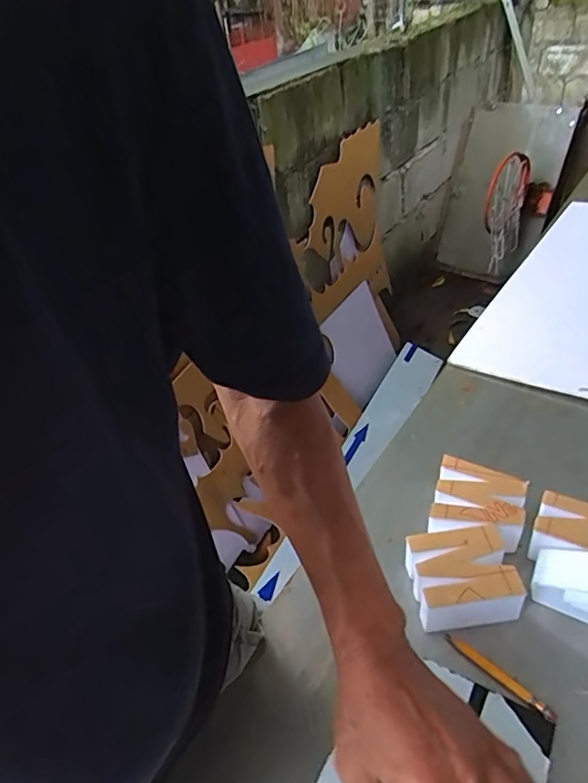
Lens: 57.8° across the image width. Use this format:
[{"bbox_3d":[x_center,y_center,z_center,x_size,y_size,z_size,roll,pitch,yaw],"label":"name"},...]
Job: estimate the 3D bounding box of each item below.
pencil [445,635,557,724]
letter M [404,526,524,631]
[{"bbox_3d":[0.163,0.227,0.427,0.008,0.004,0.093,-34,46,-30],"label":"pencil"},{"bbox_3d":[0.148,0.166,0.476,0.083,0.044,0.072,-8,38,-1],"label":"letter M"}]

